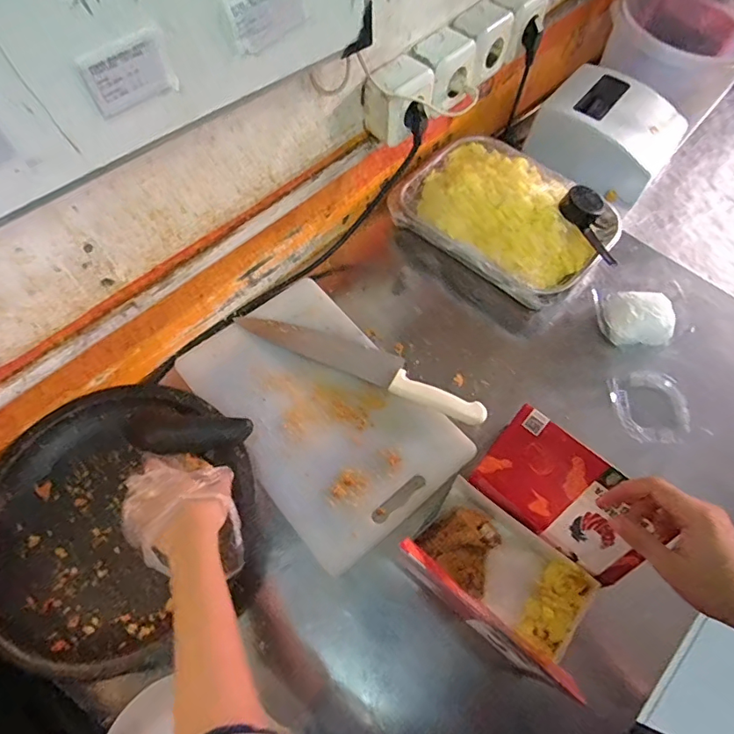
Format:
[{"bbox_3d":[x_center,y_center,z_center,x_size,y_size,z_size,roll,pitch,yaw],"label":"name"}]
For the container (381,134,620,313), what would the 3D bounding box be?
[{"bbox_3d":[0.206,-0.222,0.740,0.301,0.084,0.217,39,69,19],"label":"container"}]

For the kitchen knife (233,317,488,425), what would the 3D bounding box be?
[{"bbox_3d":[-0.009,-0.011,0.650,0.345,0.021,0.053,22,64,11],"label":"kitchen knife"}]

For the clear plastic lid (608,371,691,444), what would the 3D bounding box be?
[{"bbox_3d":[0.369,0.049,0.629,0.108,0.022,0.097,-19,62,-22],"label":"clear plastic lid"}]

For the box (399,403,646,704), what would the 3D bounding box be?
[{"bbox_3d":[0.168,0.180,0.494,0.187,0.139,0.177,38,68,18],"label":"box"}]

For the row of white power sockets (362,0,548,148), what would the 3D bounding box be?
[{"bbox_3d":[0.132,-0.414,0.659,0.330,0.076,0.062,-41,69,-19],"label":"row of white power sockets"}]

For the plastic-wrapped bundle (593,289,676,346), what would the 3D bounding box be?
[{"bbox_3d":[0.368,-0.067,0.674,0.109,0.040,0.075,3,62,1],"label":"plastic-wrapped bundle"}]

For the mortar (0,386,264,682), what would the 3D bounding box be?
[{"bbox_3d":[-0.268,0.166,0.535,0.293,0.063,0.284,0,62,0],"label":"mortar"}]

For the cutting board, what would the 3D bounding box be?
[{"bbox_3d":[-0.062,0.049,0.630,0.222,0.026,0.349,-36,68,-17],"label":"cutting board"}]

